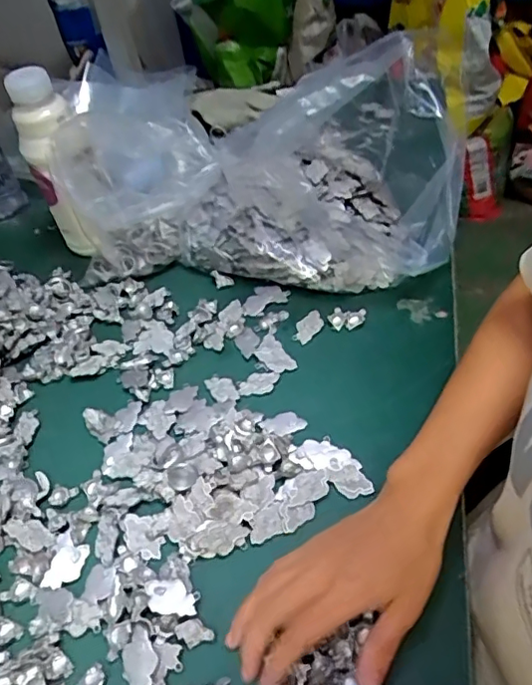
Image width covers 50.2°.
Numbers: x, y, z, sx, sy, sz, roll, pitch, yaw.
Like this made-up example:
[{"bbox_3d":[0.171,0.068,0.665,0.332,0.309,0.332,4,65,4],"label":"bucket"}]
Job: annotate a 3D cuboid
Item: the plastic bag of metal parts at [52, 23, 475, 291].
[{"bbox_3d":[-0.006,-0.175,0.568,0.374,0.192,0.158,4,50,10],"label":"plastic bag of metal parts"}]

